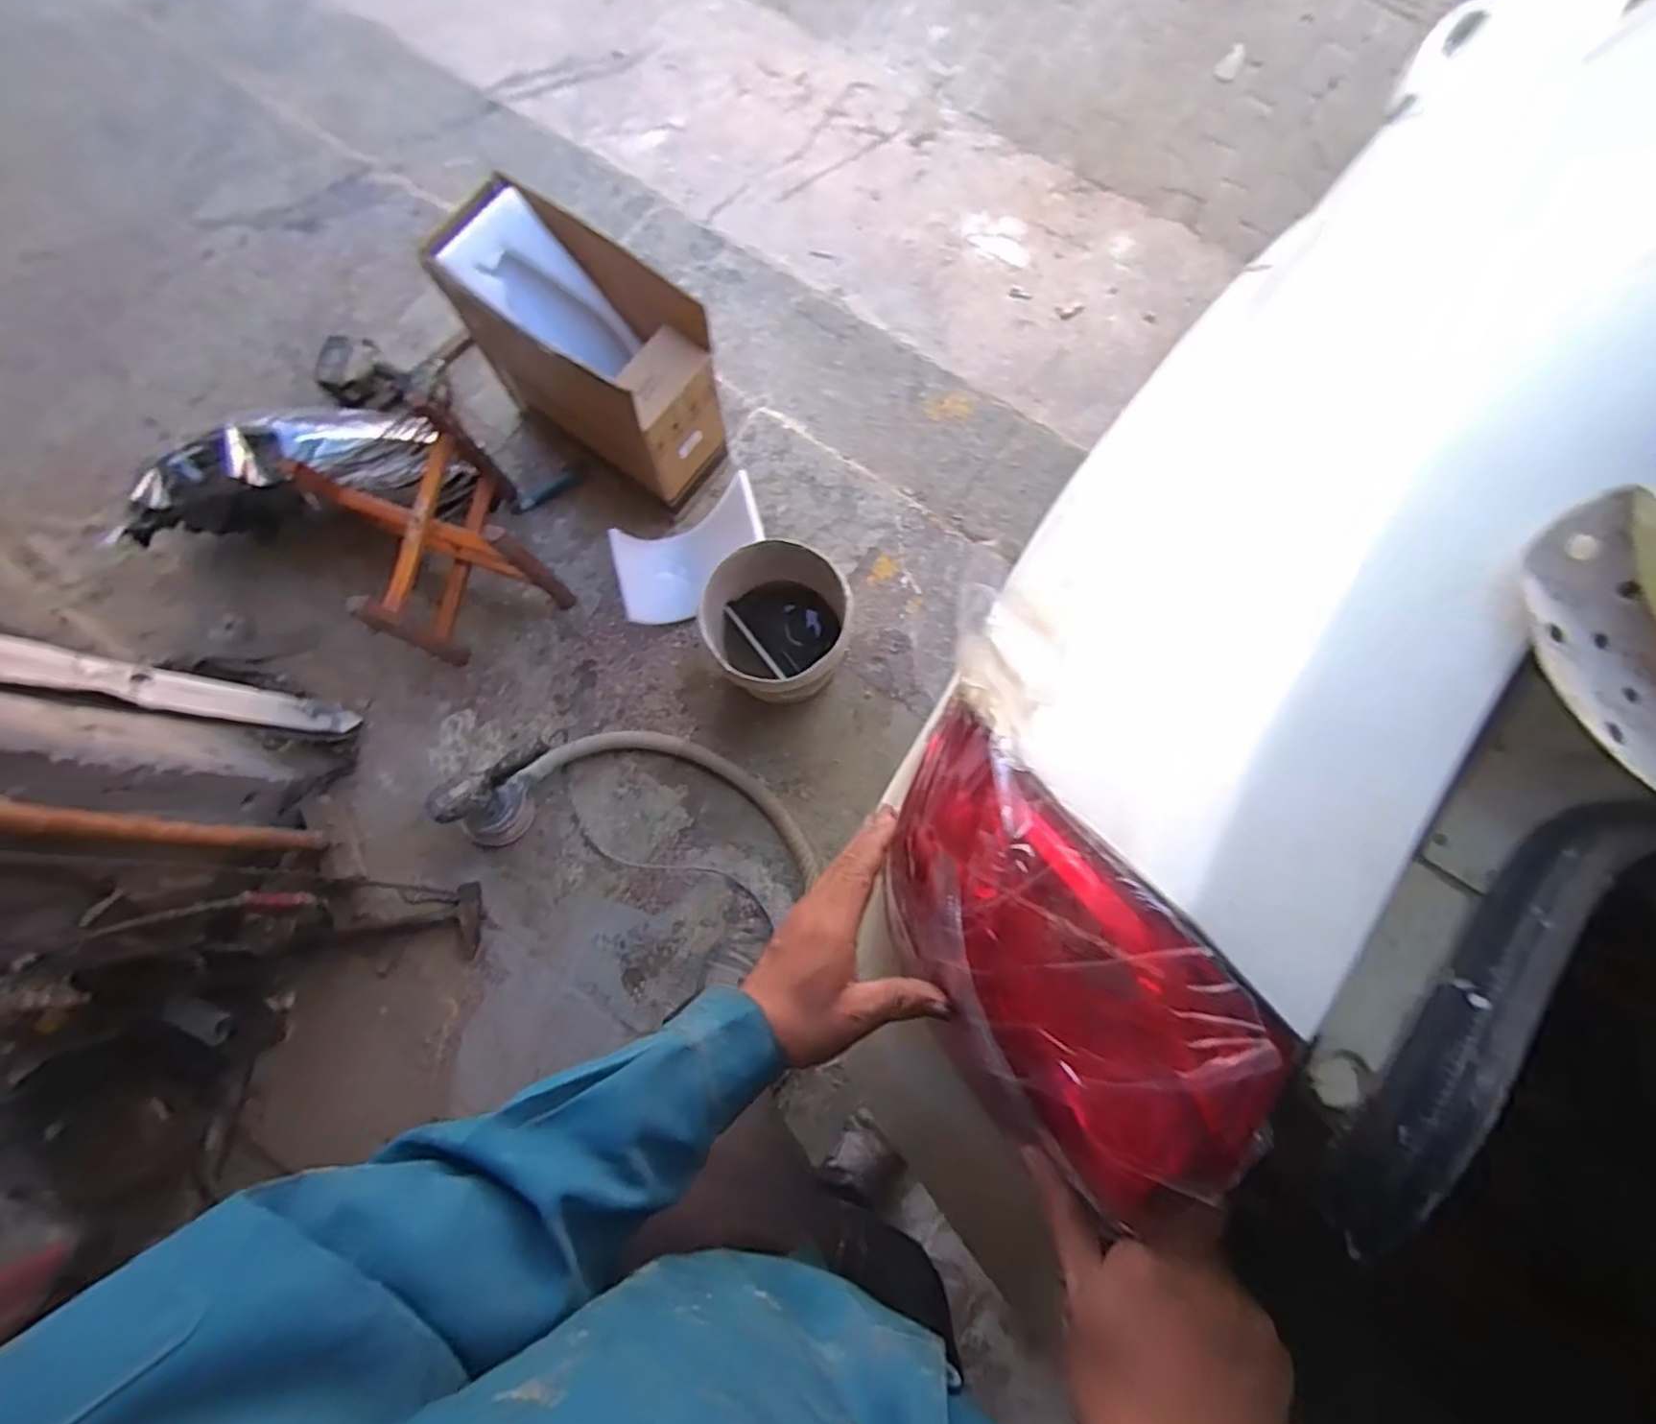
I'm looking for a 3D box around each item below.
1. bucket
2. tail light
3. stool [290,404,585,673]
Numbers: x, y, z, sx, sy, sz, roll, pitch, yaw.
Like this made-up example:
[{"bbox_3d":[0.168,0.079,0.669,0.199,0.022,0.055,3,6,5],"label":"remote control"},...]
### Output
[{"bbox_3d":[-0.093,-0.151,1.304,0.243,0.240,0.269,-34,81,-6],"label":"bucket"},{"bbox_3d":[0.104,0.117,0.356,0.097,0.156,0.215,-33,80,-7],"label":"tail light"},{"bbox_3d":[-0.719,-0.315,1.324,0.288,0.305,0.318,-31,81,-5],"label":"stool"}]

